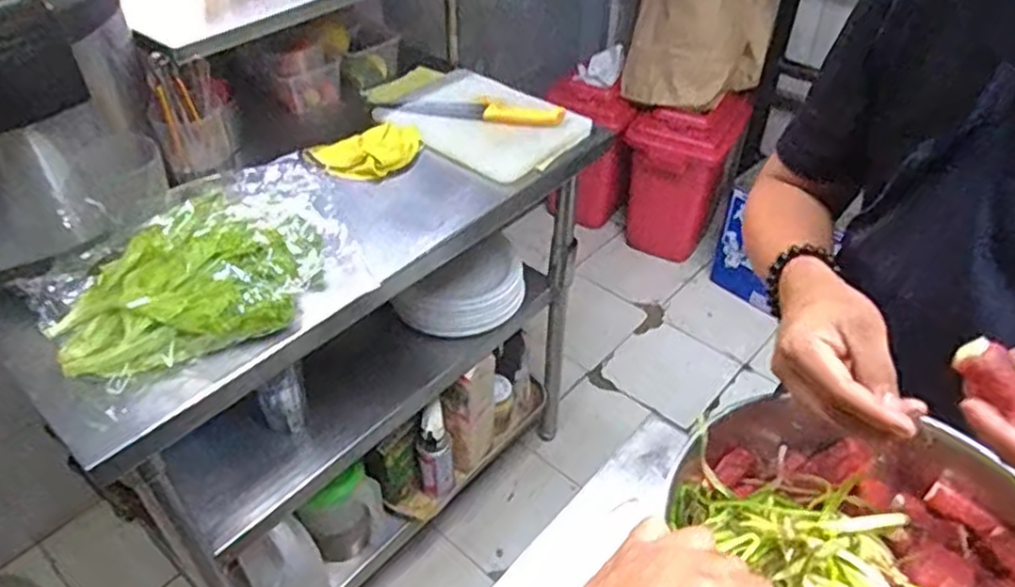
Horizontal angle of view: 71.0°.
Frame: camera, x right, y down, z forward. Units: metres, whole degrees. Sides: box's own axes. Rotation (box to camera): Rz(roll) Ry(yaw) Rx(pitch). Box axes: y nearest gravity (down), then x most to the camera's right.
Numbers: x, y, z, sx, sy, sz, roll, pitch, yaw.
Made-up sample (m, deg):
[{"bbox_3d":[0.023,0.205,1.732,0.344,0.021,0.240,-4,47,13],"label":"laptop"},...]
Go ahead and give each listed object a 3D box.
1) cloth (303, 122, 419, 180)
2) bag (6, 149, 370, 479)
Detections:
[{"bbox_3d":[-0.223,-0.218,1.094,0.173,0.035,0.100,-1,42,-1],"label":"cloth"},{"bbox_3d":[-0.364,-0.013,0.835,0.227,0.113,0.395,32,51,31],"label":"bag"}]

